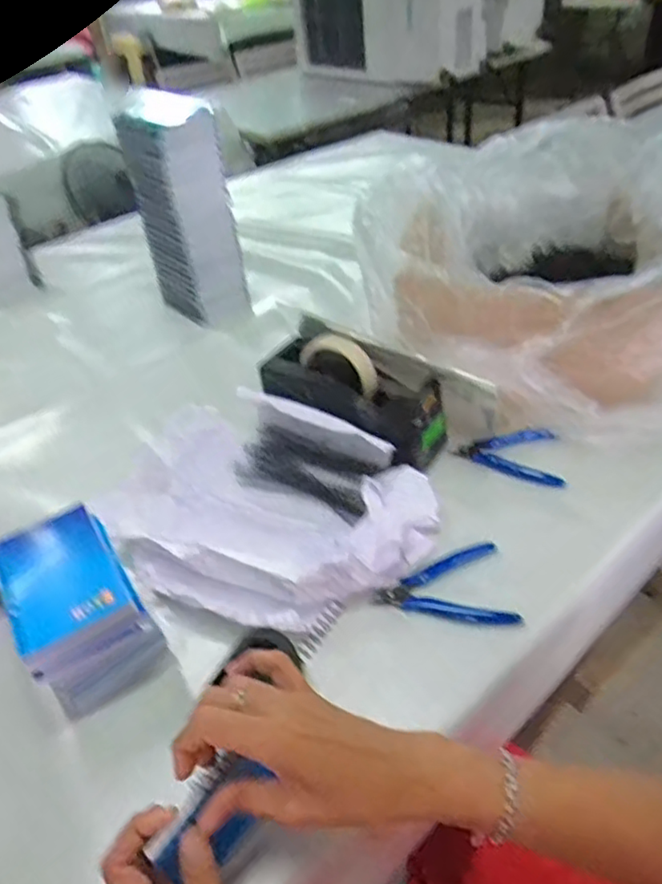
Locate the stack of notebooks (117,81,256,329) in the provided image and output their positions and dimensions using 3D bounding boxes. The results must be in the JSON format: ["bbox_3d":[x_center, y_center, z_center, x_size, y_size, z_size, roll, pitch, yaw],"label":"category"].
[{"bbox_3d":[-0.211,-0.328,0.914,0.116,0.297,0.100,30,52,35],"label":"stack of notebooks"}]

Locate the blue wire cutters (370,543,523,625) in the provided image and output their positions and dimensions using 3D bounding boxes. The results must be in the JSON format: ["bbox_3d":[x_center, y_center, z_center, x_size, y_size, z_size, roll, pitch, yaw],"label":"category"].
[{"bbox_3d":[0.098,0.129,0.553,0.117,0.013,0.088,-7,40,-1],"label":"blue wire cutters"}]

